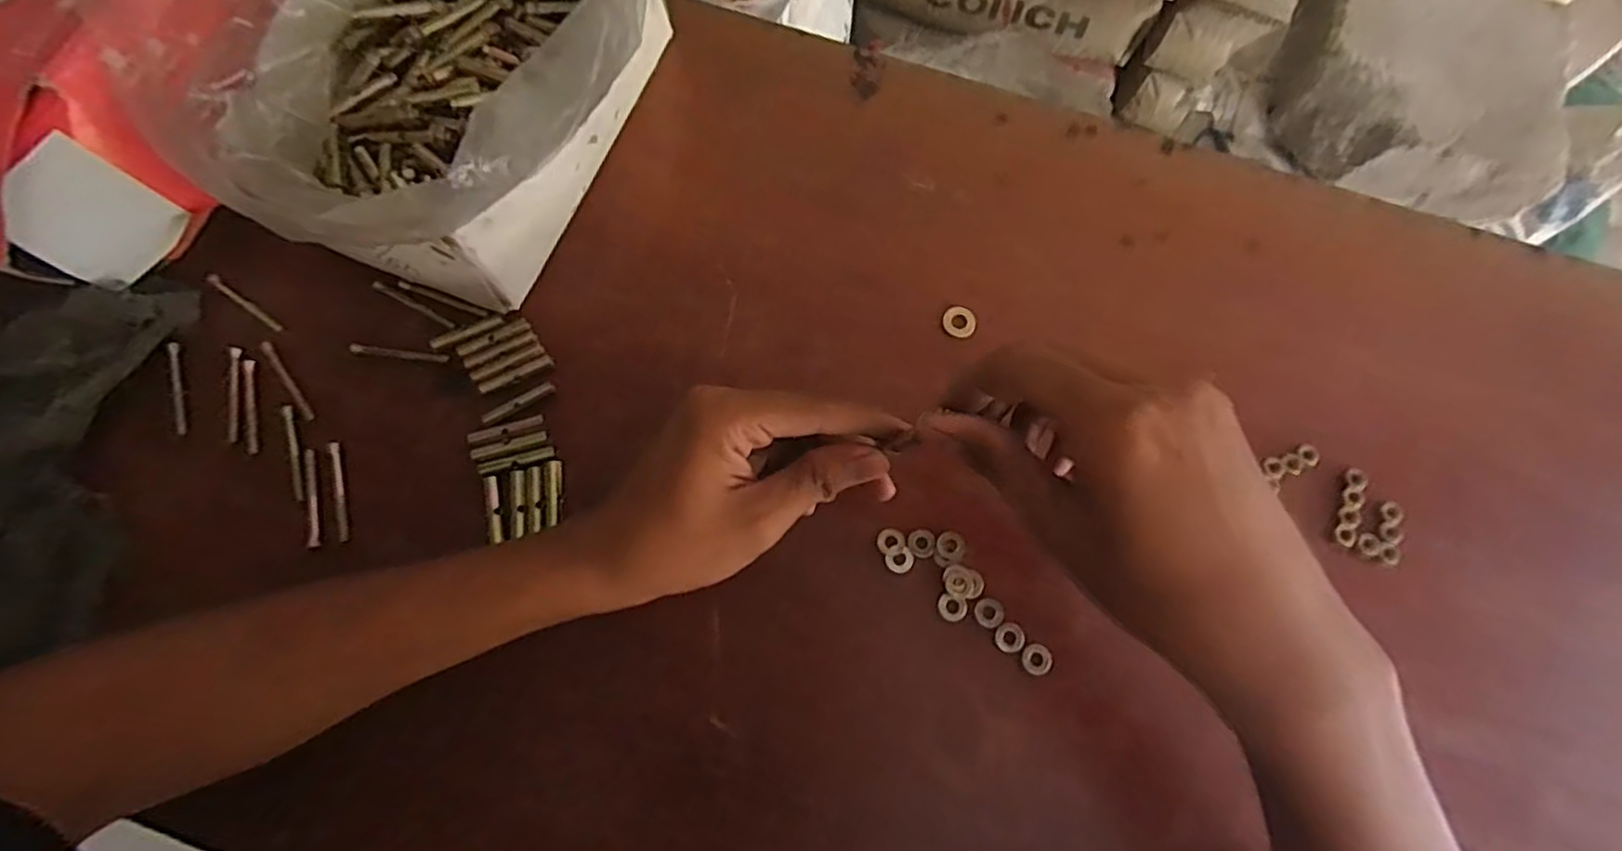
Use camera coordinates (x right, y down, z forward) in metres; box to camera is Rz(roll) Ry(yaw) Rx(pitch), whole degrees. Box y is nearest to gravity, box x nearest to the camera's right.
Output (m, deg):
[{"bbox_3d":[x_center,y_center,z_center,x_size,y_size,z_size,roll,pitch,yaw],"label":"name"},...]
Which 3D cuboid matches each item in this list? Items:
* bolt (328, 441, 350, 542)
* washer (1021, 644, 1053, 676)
[{"bbox_3d":[-0.222,0.031,0.319,0.005,0.004,0.048,-15,77,-5],"label":"bolt"},{"bbox_3d":[0.105,0.108,0.315,0.014,0.004,0.013,0,76,-2],"label":"washer"}]

